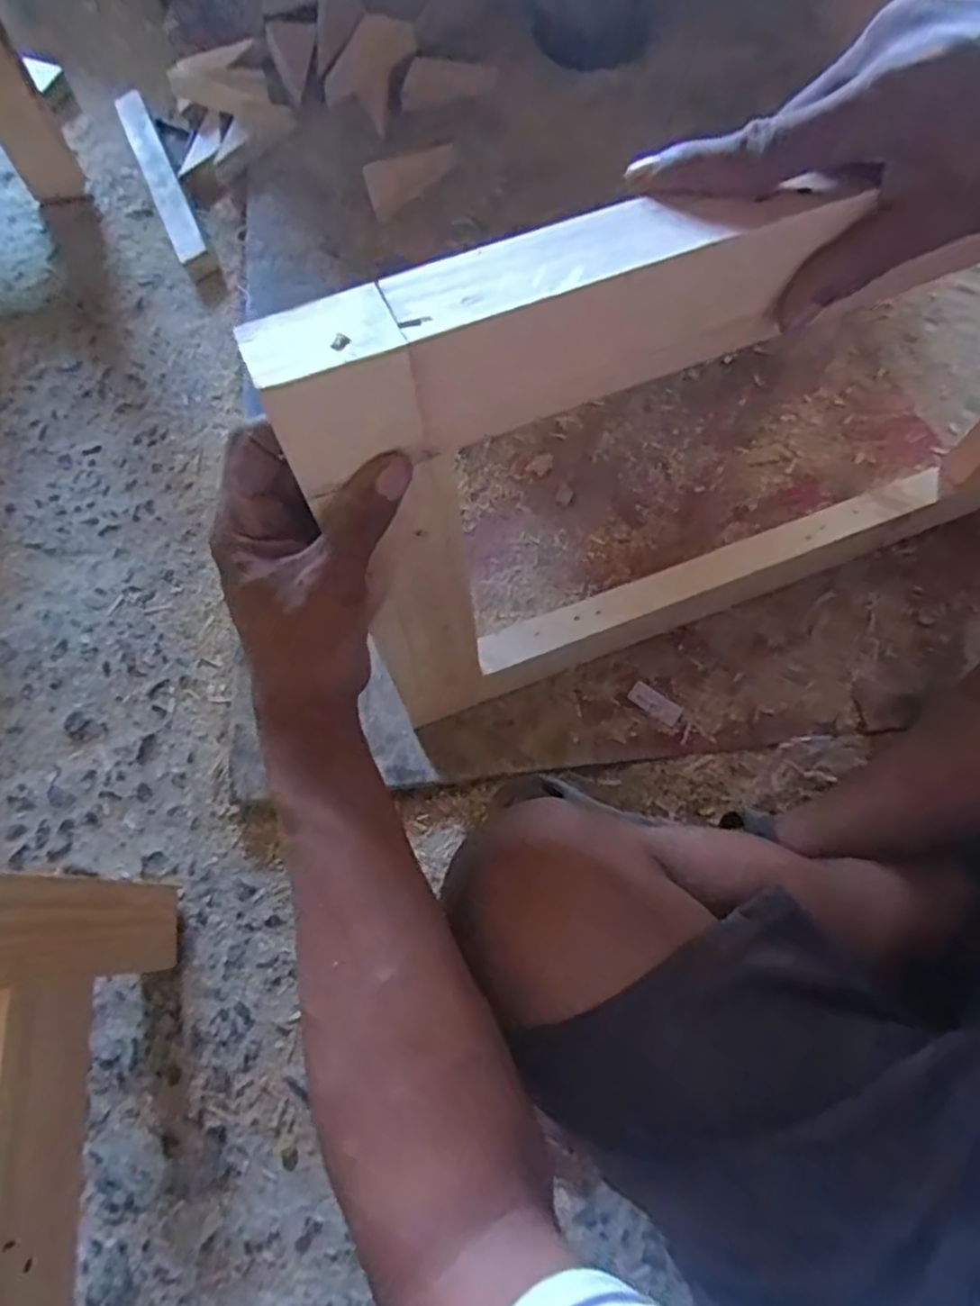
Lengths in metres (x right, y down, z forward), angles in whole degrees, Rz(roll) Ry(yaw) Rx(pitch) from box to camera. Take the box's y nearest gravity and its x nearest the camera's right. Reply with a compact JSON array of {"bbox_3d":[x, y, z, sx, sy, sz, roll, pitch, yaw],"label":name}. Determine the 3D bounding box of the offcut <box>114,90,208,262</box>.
[{"bbox_3d":[-0.424,-0.614,0.900,0.043,0.039,0.329,-23,69,-7],"label":"offcut"}]

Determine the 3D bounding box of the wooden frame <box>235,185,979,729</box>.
[{"bbox_3d":[0.218,-0.149,0.466,0.638,0.403,0.059,-21,70,-6],"label":"wooden frame"}]

